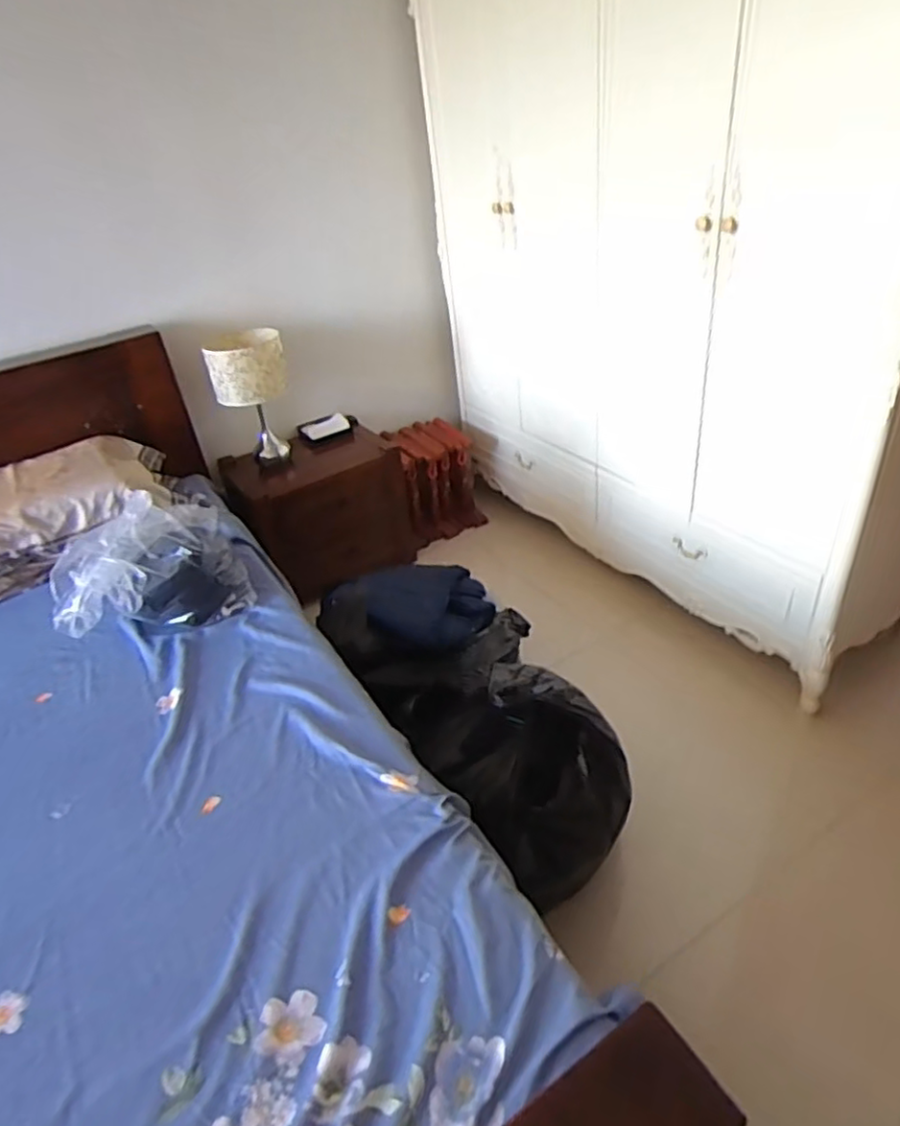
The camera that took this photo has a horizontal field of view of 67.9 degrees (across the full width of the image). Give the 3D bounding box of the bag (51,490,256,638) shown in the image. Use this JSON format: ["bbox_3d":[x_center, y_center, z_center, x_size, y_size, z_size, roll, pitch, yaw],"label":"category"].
[{"bbox_3d":[-0.697,0.010,1.575,0.380,0.252,0.245,-14,35,-9],"label":"bag"}]

